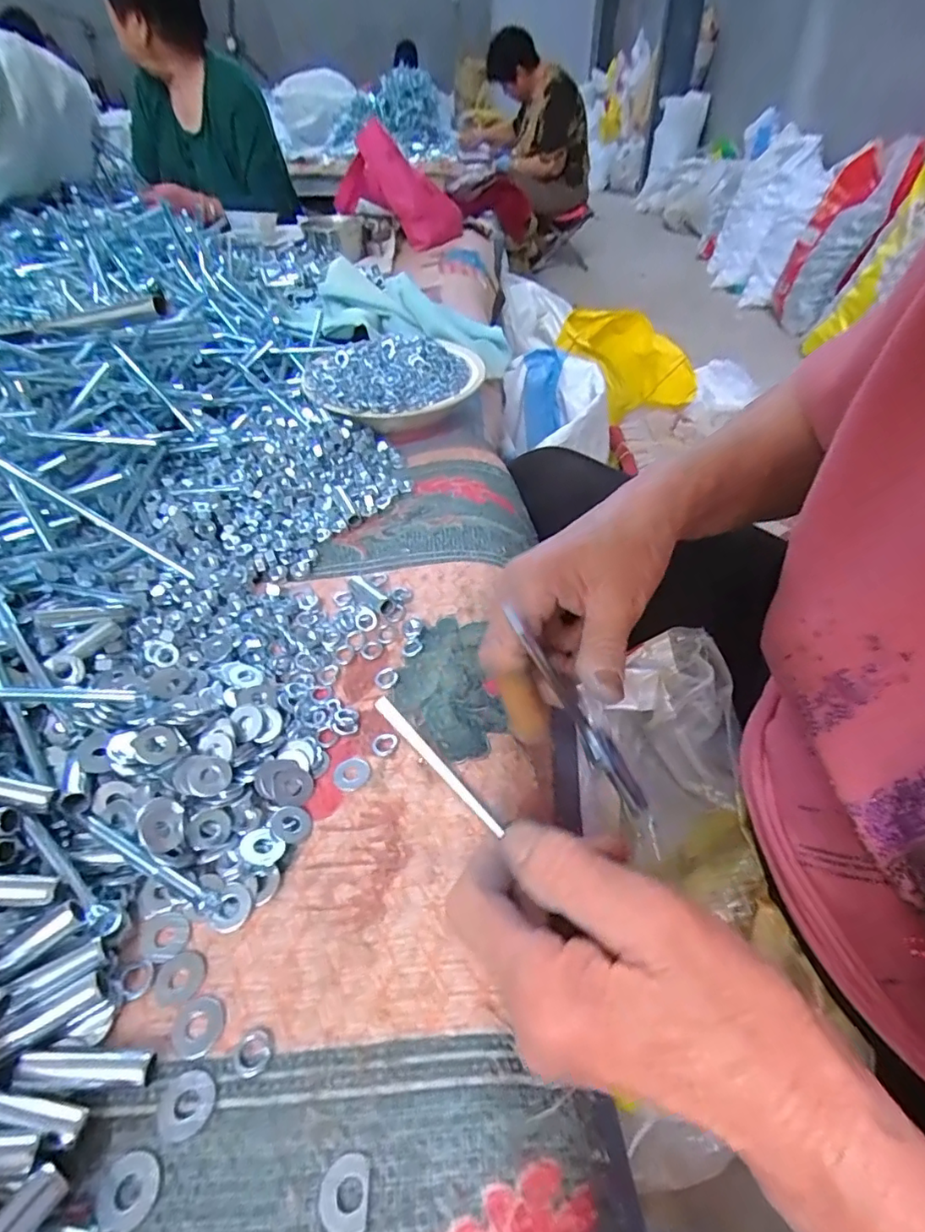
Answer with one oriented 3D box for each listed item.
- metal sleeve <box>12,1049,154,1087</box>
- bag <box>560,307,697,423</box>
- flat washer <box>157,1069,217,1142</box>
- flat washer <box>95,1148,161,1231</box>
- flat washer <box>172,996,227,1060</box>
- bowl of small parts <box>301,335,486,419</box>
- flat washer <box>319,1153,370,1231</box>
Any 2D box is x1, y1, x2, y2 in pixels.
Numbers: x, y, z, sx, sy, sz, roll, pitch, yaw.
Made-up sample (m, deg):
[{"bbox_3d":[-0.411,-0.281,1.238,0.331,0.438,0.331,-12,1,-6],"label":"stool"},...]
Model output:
[{"bbox_3d":[-0.129,0.156,0.197,0.043,0.012,0.010,-1,43,0],"label":"metal sleeve"},{"bbox_3d":[0.334,-0.496,1.135,0.242,0.145,0.216,-19,46,-18],"label":"bag"},{"bbox_3d":[-0.093,0.165,0.193,0.019,0.004,0.018,0,43,0],"label":"flat washer"},{"bbox_3d":[-0.105,0.180,0.179,0.018,0.004,0.019,0,43,0],"label":"flat washer"},{"bbox_3d":[-0.097,0.151,0.211,0.018,0.004,0.019,2,39,-2],"label":"flat washer"},{"bbox_3d":[-0.065,-0.225,0.562,0.171,0.051,0.161,0,43,0],"label":"bowl of small parts"},{"bbox_3d":[-0.036,0.177,0.175,0.015,0.004,0.018,-6,40,3],"label":"flat washer"}]

